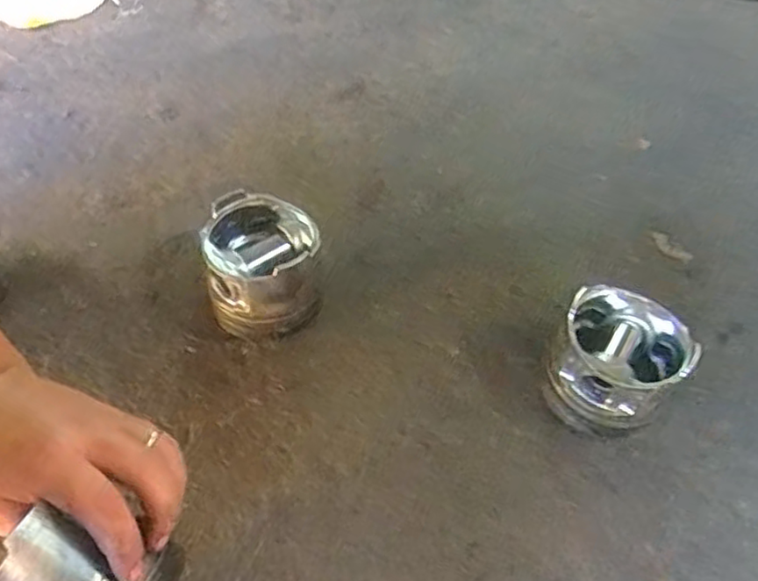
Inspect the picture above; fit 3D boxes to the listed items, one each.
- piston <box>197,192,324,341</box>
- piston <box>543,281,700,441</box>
[{"bbox_3d":[-0.097,-0.019,0.560,0.088,0.089,0.094,3,50,-4],"label":"piston"},{"bbox_3d":[0.185,0.055,0.532,0.095,0.080,0.093,24,52,13],"label":"piston"}]

